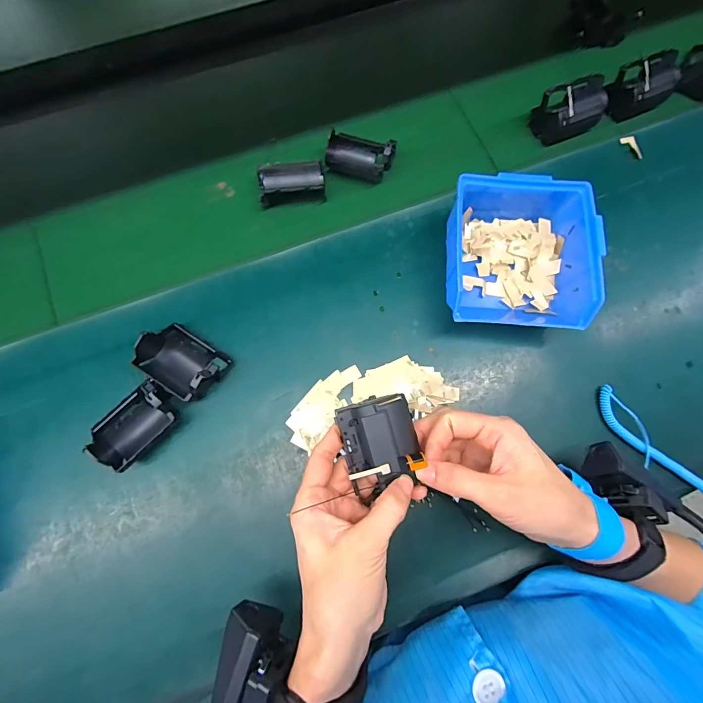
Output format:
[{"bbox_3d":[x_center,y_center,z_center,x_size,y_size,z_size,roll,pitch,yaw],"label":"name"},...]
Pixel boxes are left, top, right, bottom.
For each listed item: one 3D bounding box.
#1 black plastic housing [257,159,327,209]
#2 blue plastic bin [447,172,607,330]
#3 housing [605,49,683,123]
[{"bbox_3d":[-0.061,-0.175,0.400,0.067,0.044,0.032,-6,75,-5],"label":"black plastic housing"},{"bbox_3d":[0.157,-0.093,0.364,0.119,0.068,0.140,1,74,-3],"label":"blue plastic bin"},{"bbox_3d":[0.327,-0.298,0.429,0.062,0.044,0.047,-27,78,-10],"label":"housing"}]

